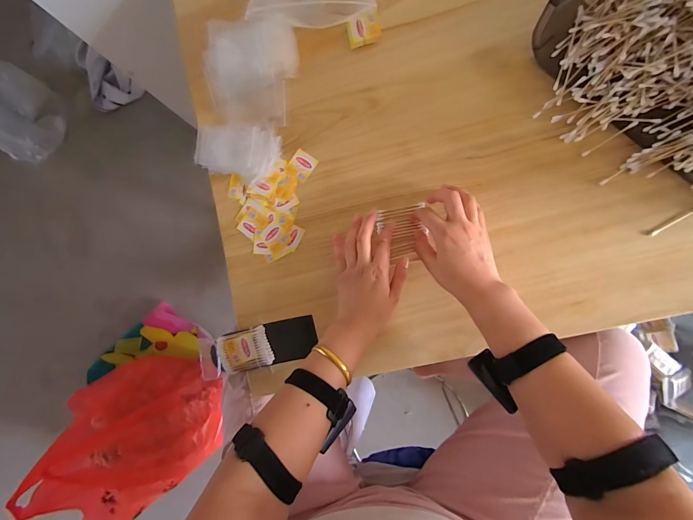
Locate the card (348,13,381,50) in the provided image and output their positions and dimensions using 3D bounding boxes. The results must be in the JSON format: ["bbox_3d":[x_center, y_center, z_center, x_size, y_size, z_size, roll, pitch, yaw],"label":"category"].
[{"bbox_3d":[0.027,-0.348,0.476,0.049,0.013,0.038,-12,88,9],"label":"card"}]

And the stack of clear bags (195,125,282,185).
[{"bbox_3d":[-0.172,-0.169,0.497,0.136,0.011,0.085,6,86,9],"label":"stack of clear bags"}]

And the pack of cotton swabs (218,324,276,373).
[{"bbox_3d":[-0.153,0.136,0.477,0.074,0.025,0.057,-15,83,7],"label":"pack of cotton swabs"}]

